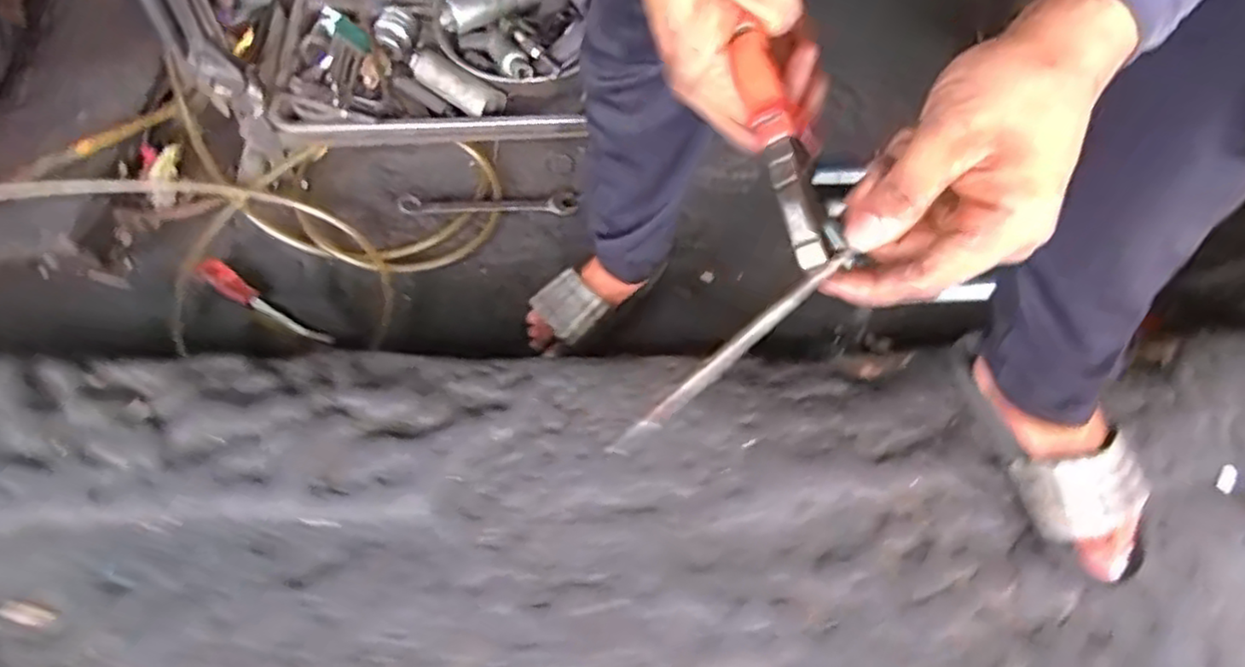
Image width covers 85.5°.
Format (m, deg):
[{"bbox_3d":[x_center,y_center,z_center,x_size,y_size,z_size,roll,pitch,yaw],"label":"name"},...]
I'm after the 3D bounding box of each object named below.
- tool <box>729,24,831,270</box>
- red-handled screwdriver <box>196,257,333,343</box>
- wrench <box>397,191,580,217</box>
[{"bbox_3d":[0.074,-0.086,0.308,0.023,0.014,0.117,-11,75,-10],"label":"tool"},{"bbox_3d":[-0.489,-0.038,0.916,0.226,0.024,0.032,31,62,14],"label":"red-handled screwdriver"},{"bbox_3d":[-0.204,-0.200,1.033,0.267,0.015,0.038,-2,60,-5],"label":"wrench"}]

